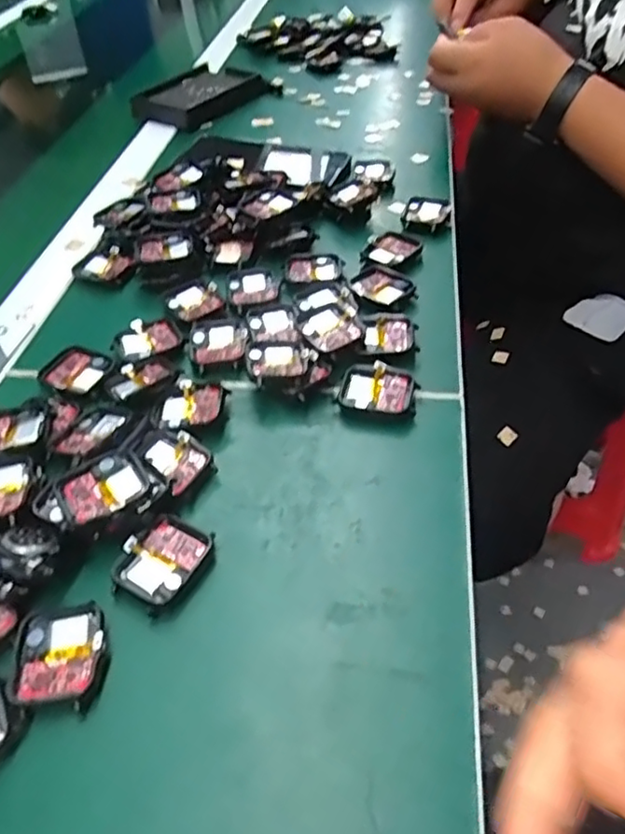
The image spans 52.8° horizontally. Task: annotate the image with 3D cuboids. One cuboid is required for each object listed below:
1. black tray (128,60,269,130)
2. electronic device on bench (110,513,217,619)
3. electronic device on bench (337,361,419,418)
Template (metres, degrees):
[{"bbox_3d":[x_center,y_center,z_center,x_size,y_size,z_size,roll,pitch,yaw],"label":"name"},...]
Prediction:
[{"bbox_3d":[-0.133,-0.380,0.747,0.109,0.026,0.145,22,51,24],"label":"black tray"},{"bbox_3d":[-0.071,0.069,0.302,0.040,0.010,0.045,21,51,24],"label":"electronic device on bench"},{"bbox_3d":[0.038,-0.015,0.377,0.046,0.012,0.036,8,47,13],"label":"electronic device on bench"}]

